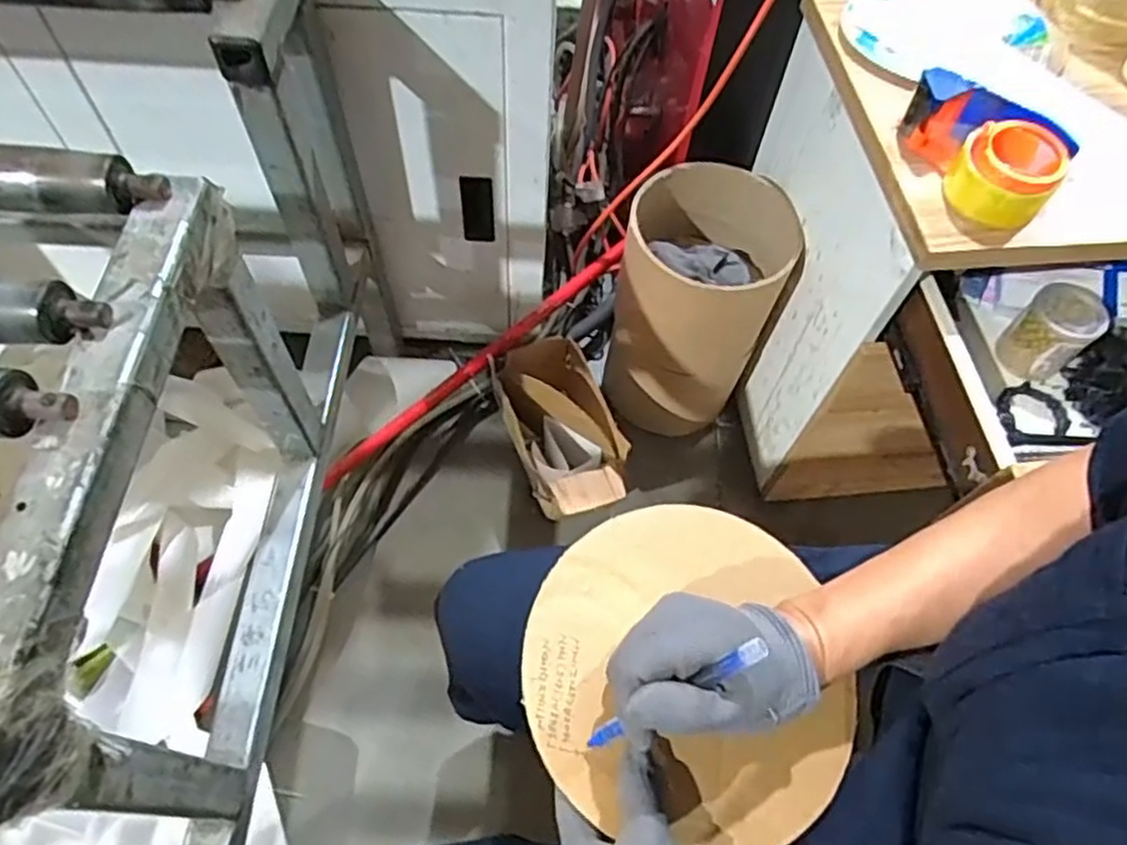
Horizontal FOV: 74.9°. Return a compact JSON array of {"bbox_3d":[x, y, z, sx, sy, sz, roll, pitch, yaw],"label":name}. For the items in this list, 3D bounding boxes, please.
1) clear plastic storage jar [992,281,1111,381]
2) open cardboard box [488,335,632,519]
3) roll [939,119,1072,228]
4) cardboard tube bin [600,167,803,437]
[{"bbox_3d":[0.490,-0.090,0.740,0.071,0.082,0.065,-32,67,-19],"label":"clear plastic storage jar"},{"bbox_3d":[-0.003,0.020,1.016,0.133,0.156,0.241,-16,63,-12],"label":"open cardboard box"},{"bbox_3d":[0.390,-0.220,0.653,0.082,0.059,0.088,1,61,-2],"label":"roll"},{"bbox_3d":[0.180,-0.156,1.051,0.202,0.350,0.196,1,61,-2],"label":"cardboard tube bin"}]

